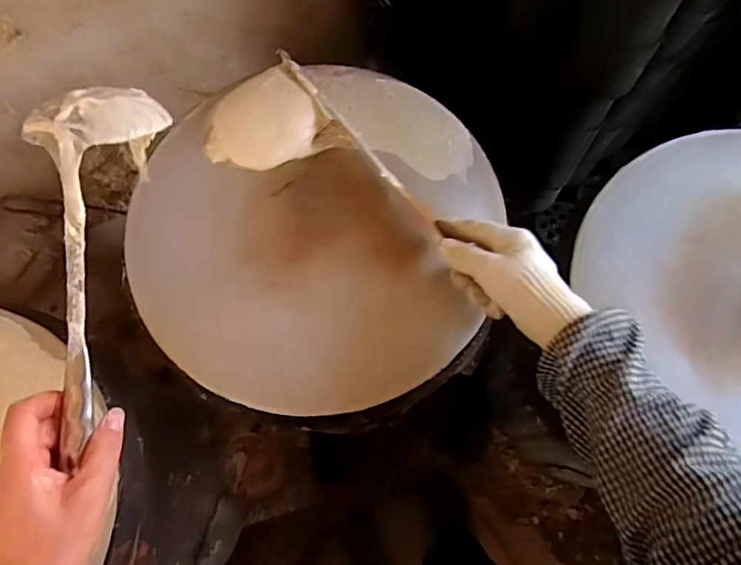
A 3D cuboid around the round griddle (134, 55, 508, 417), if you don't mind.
[{"bbox_3d":[-0.060,-0.067,0.538,0.353,0.036,0.367,0,71,1],"label":"round griddle"}]

